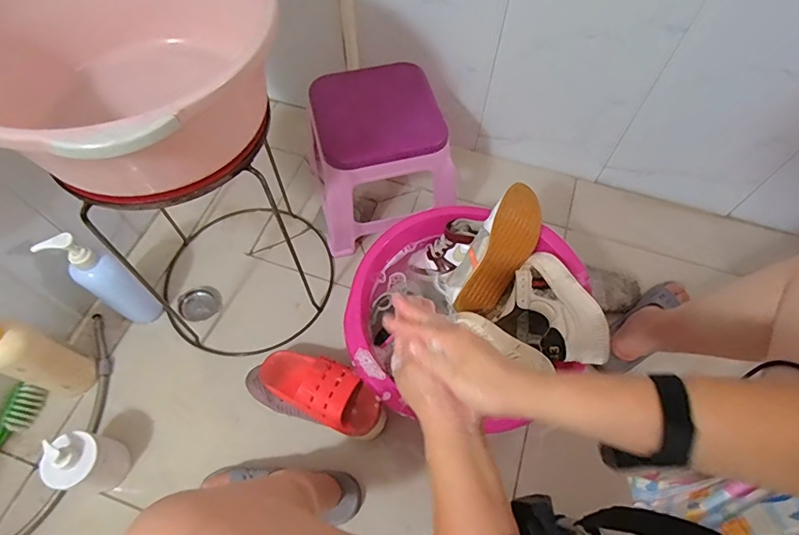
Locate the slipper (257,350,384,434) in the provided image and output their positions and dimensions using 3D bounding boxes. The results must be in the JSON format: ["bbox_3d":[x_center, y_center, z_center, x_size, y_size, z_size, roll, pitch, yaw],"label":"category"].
[{"bbox_3d":[-0.143,0.196,0.777,0.236,0.066,0.089,17,60,30],"label":"slipper"}]

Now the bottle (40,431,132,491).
[{"bbox_3d":[-0.500,0.314,0.740,0.070,0.137,0.079,7,60,3],"label":"bottle"}]

